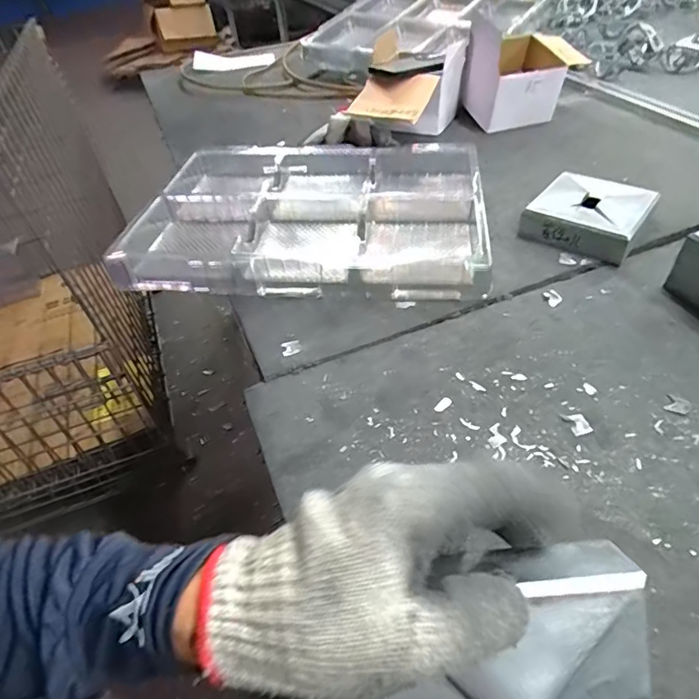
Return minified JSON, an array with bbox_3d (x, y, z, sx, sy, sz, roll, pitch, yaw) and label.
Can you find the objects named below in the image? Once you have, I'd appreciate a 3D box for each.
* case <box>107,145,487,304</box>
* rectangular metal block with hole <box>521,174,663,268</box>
[{"bbox_3d":[-0.059,-0.198,0.680,0.458,0.047,0.342,2,45,7],"label":"case"},{"bbox_3d":[0.309,-0.174,0.626,0.131,0.040,0.135,28,53,28],"label":"rectangular metal block with hole"}]

